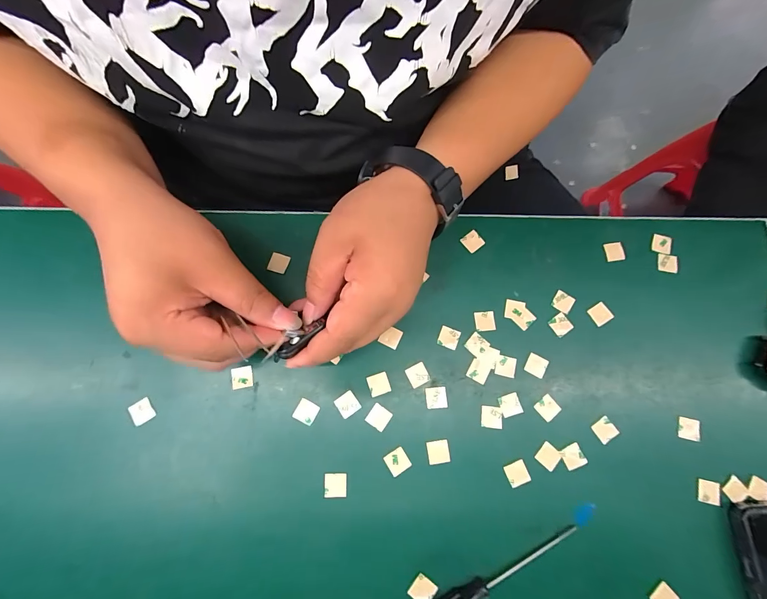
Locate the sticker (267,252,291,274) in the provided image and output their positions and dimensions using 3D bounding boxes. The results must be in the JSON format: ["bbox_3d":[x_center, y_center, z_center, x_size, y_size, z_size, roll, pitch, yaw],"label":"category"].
[{"bbox_3d":[-0.086,-0.030,0.280,0.015,0.004,0.015,17,84,1],"label":"sticker"}]

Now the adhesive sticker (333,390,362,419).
[{"bbox_3d":[-0.027,0.079,0.257,0.015,0.004,0.016,-35,81,-7],"label":"adhesive sticker"}]

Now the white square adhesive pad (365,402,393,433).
[{"bbox_3d":[-0.003,0.088,0.255,0.016,0.004,0.016,35,82,8],"label":"white square adhesive pad"}]

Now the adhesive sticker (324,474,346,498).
[{"bbox_3d":[-0.035,0.133,0.244,0.016,0.004,0.016,0,78,-1],"label":"adhesive sticker"}]

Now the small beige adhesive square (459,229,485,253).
[{"bbox_3d":[0.075,-0.049,0.288,0.016,0.004,0.016,-39,81,-3],"label":"small beige adhesive square"}]

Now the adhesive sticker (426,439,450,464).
[{"bbox_3d":[0.040,0.112,0.250,0.016,0.004,0.016,-7,79,-3],"label":"adhesive sticker"}]

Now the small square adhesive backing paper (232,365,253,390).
[{"bbox_3d":[-0.108,0.059,0.258,0.015,0.004,0.016,-10,79,-3],"label":"small square adhesive backing paper"}]

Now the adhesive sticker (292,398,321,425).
[{"bbox_3d":[-0.058,0.084,0.255,0.016,0.004,0.015,28,80,4],"label":"adhesive sticker"}]

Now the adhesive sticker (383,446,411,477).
[{"bbox_3d":[0.010,0.118,0.249,0.016,0.004,0.016,-31,80,-4],"label":"adhesive sticker"}]

